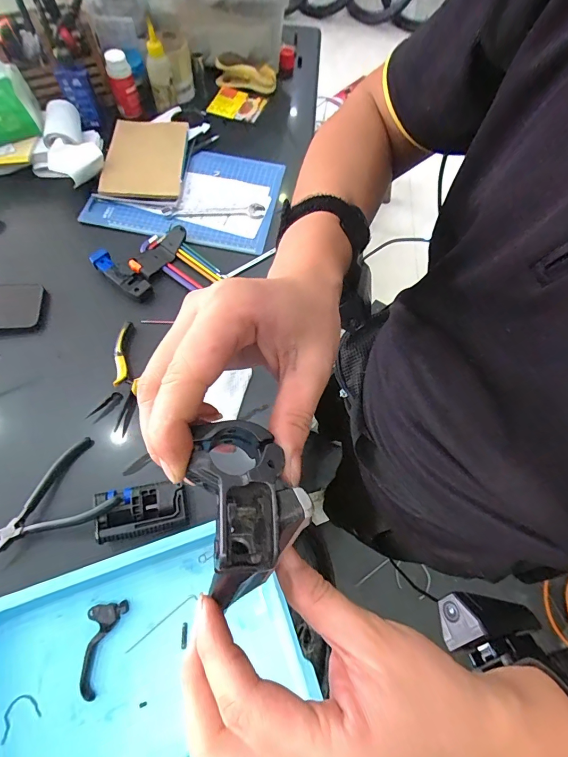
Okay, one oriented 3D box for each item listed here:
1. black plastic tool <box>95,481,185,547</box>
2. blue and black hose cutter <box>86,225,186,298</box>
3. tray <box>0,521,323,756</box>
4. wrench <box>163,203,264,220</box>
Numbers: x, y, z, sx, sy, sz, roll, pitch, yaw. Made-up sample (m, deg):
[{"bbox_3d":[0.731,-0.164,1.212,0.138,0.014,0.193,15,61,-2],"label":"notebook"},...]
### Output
[{"bbox_3d":[-0.164,0.149,0.429,0.095,0.024,0.052,-12,67,-8],"label":"black plastic tool"},{"bbox_3d":[-0.214,-0.195,0.586,0.089,0.028,0.136,37,69,13],"label":"blue and black hose cutter"},{"bbox_3d":[-0.144,0.291,0.367,0.313,0.043,0.220,-16,68,-10],"label":"tray"},{"bbox_3d":[-0.120,-0.284,0.644,0.170,0.010,0.031,-8,66,-6],"label":"wrench"}]

